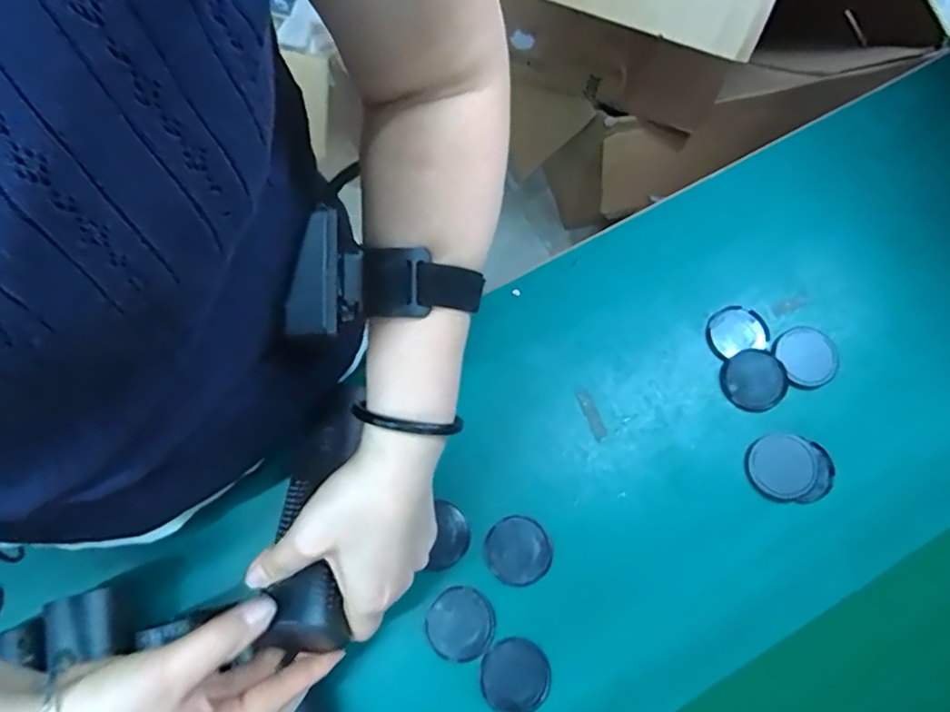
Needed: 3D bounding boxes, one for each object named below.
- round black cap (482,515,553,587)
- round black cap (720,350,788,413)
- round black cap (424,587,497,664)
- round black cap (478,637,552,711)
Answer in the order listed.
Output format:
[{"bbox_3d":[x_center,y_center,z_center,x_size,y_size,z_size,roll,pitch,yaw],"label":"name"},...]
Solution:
[{"bbox_3d":[0.033,0.149,0.456,0.049,0.004,0.049,0,73,-1],"label":"round black cap"},{"bbox_3d":[0.231,0.020,0.493,0.052,0.007,0.049,0,73,-1],"label":"round black cap"},{"bbox_3d":[-0.010,0.198,0.440,0.049,0.004,0.050,0,73,-1],"label":"round black cap"},{"bbox_3d":[0.028,0.231,0.431,0.048,0.011,0.049,0,73,-1],"label":"round black cap"}]

